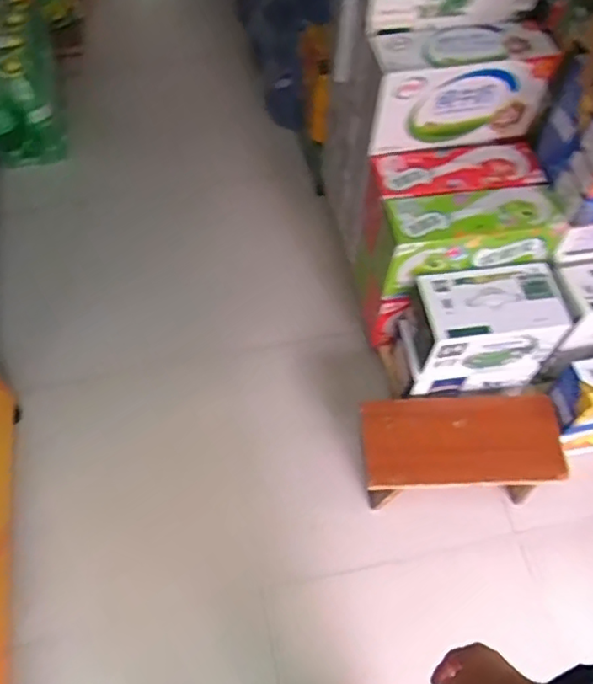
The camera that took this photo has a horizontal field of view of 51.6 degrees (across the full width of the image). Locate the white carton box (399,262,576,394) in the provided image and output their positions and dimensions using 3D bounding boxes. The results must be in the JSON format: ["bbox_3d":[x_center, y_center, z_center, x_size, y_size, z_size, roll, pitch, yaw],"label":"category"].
[{"bbox_3d":[0.404,-0.026,1.361,0.312,0.229,0.180,-6,61,-6],"label":"white carton box"}]

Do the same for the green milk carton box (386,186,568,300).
[{"bbox_3d":[0.362,-0.220,1.302,0.351,0.198,0.133,-3,61,-5],"label":"green milk carton box"}]

